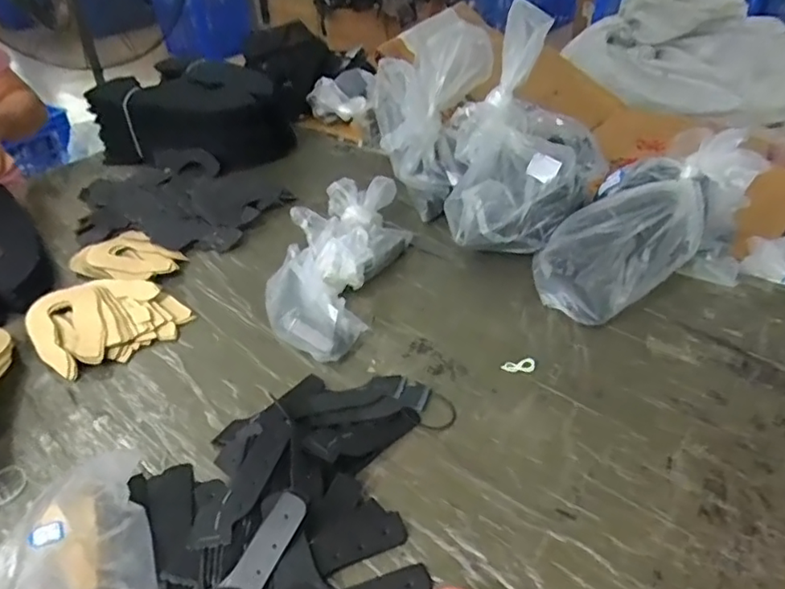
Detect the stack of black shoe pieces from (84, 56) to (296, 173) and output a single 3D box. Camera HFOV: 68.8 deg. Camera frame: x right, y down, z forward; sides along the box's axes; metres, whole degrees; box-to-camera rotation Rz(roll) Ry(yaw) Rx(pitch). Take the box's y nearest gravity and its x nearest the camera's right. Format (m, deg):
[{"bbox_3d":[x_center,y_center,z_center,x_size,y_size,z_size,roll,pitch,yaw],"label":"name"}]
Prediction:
[{"bbox_3d":[-0.348,-0.323,1.033,0.336,0.130,0.165,10,40,18],"label":"stack of black shoe pieces"}]

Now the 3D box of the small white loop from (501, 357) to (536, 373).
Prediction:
[{"bbox_3d":[0.132,0.073,0.600,0.034,0.005,0.017,4,38,12],"label":"small white loop"}]

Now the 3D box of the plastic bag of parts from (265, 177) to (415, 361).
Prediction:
[{"bbox_3d":[-0.070,-0.051,0.729,0.135,0.074,0.301,8,39,16],"label":"plastic bag of parts"}]

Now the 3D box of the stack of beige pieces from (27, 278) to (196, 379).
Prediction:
[{"bbox_3d":[-0.349,0.029,0.701,0.158,0.033,0.145,-32,45,-31],"label":"stack of beige pieces"}]

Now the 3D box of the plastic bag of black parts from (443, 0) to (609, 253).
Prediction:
[{"bbox_3d":[0.155,-0.188,0.689,0.156,0.237,0.165,22,45,31],"label":"plastic bag of black parts"}]

